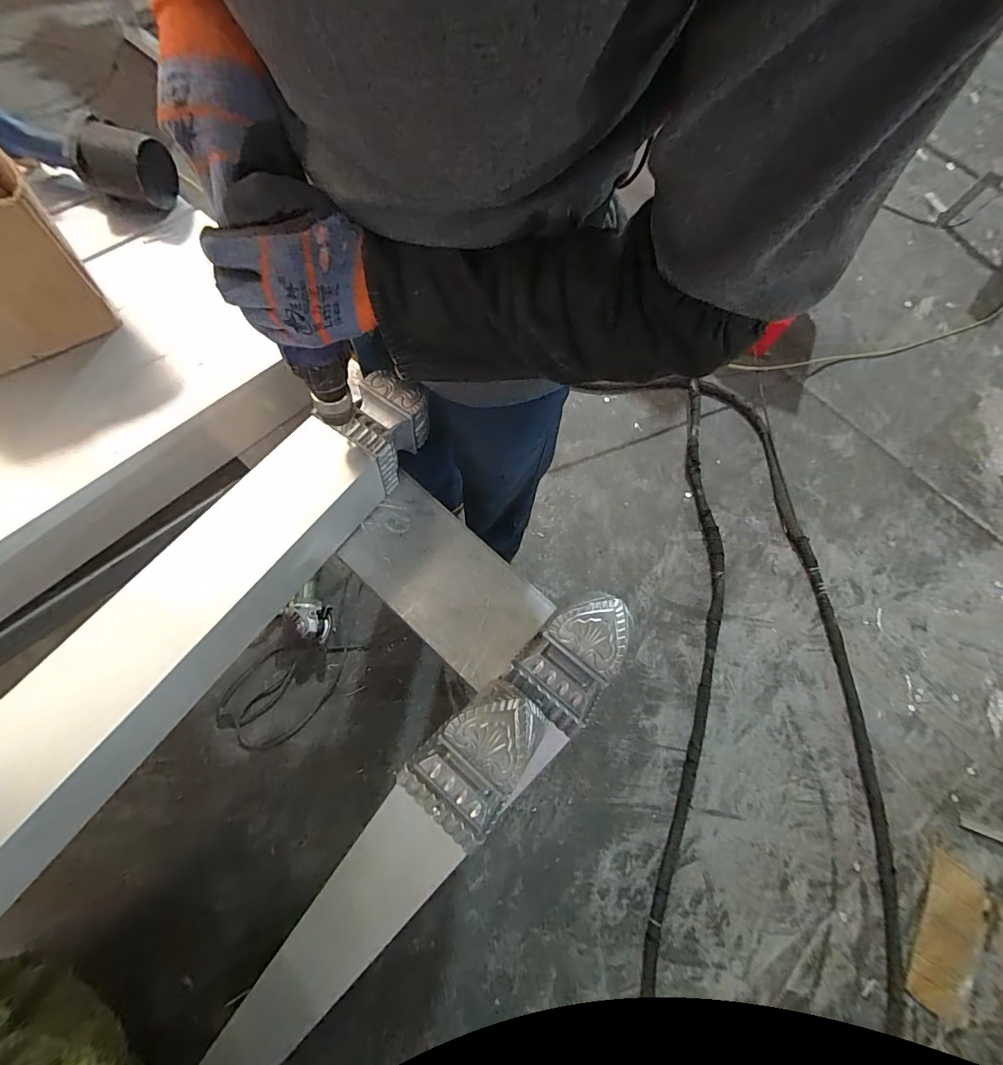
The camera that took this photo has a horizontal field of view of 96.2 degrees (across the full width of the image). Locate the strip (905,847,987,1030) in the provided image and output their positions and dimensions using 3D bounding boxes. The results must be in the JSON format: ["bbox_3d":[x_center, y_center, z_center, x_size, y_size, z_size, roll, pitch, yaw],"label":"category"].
[{"bbox_3d":[1.039,0.935,1.045,0.122,0.016,0.310,31,68,11],"label":"strip"}]

